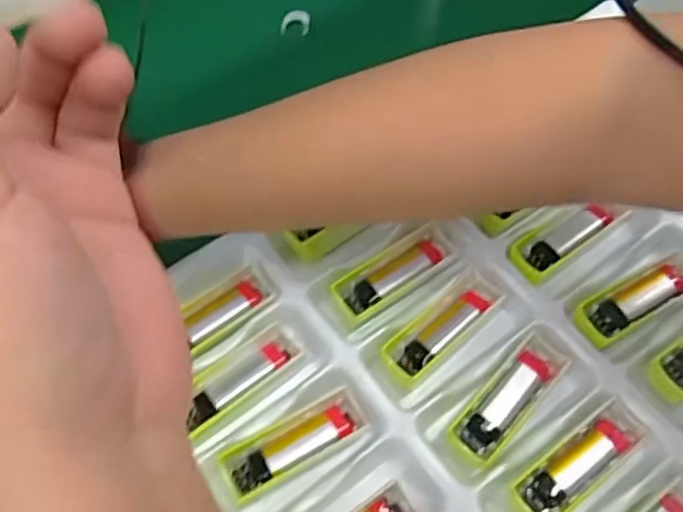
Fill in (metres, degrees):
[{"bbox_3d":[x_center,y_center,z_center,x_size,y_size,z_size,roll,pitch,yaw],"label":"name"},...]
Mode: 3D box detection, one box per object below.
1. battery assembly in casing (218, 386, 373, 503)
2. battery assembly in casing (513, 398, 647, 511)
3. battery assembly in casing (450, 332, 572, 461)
[{"bbox_3d":[-0.025,0.101,0.362,0.077,0.018,0.024,-27,64,-14],"label":"battery assembly in casing"},{"bbox_3d":[0.126,0.109,0.358,0.077,0.011,0.026,-33,66,-17],"label":"battery assembly in casing"},{"bbox_3d":[0.093,0.078,0.373,0.025,0.014,0.077,39,68,19],"label":"battery assembly in casing"}]

